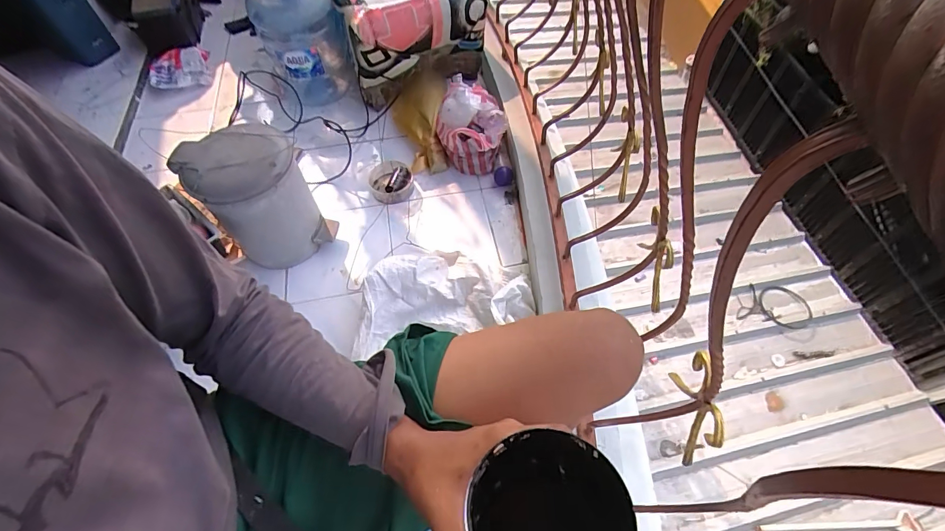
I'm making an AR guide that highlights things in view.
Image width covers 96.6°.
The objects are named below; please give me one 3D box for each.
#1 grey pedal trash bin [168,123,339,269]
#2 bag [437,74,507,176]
[{"bbox_3d":[-0.549,-0.180,1.112,0.224,0.313,0.216,20,62,15],"label":"grey pedal trash bin"},{"bbox_3d":[-0.017,-0.441,1.340,0.164,0.248,0.229,-30,61,-14],"label":"bag"}]

